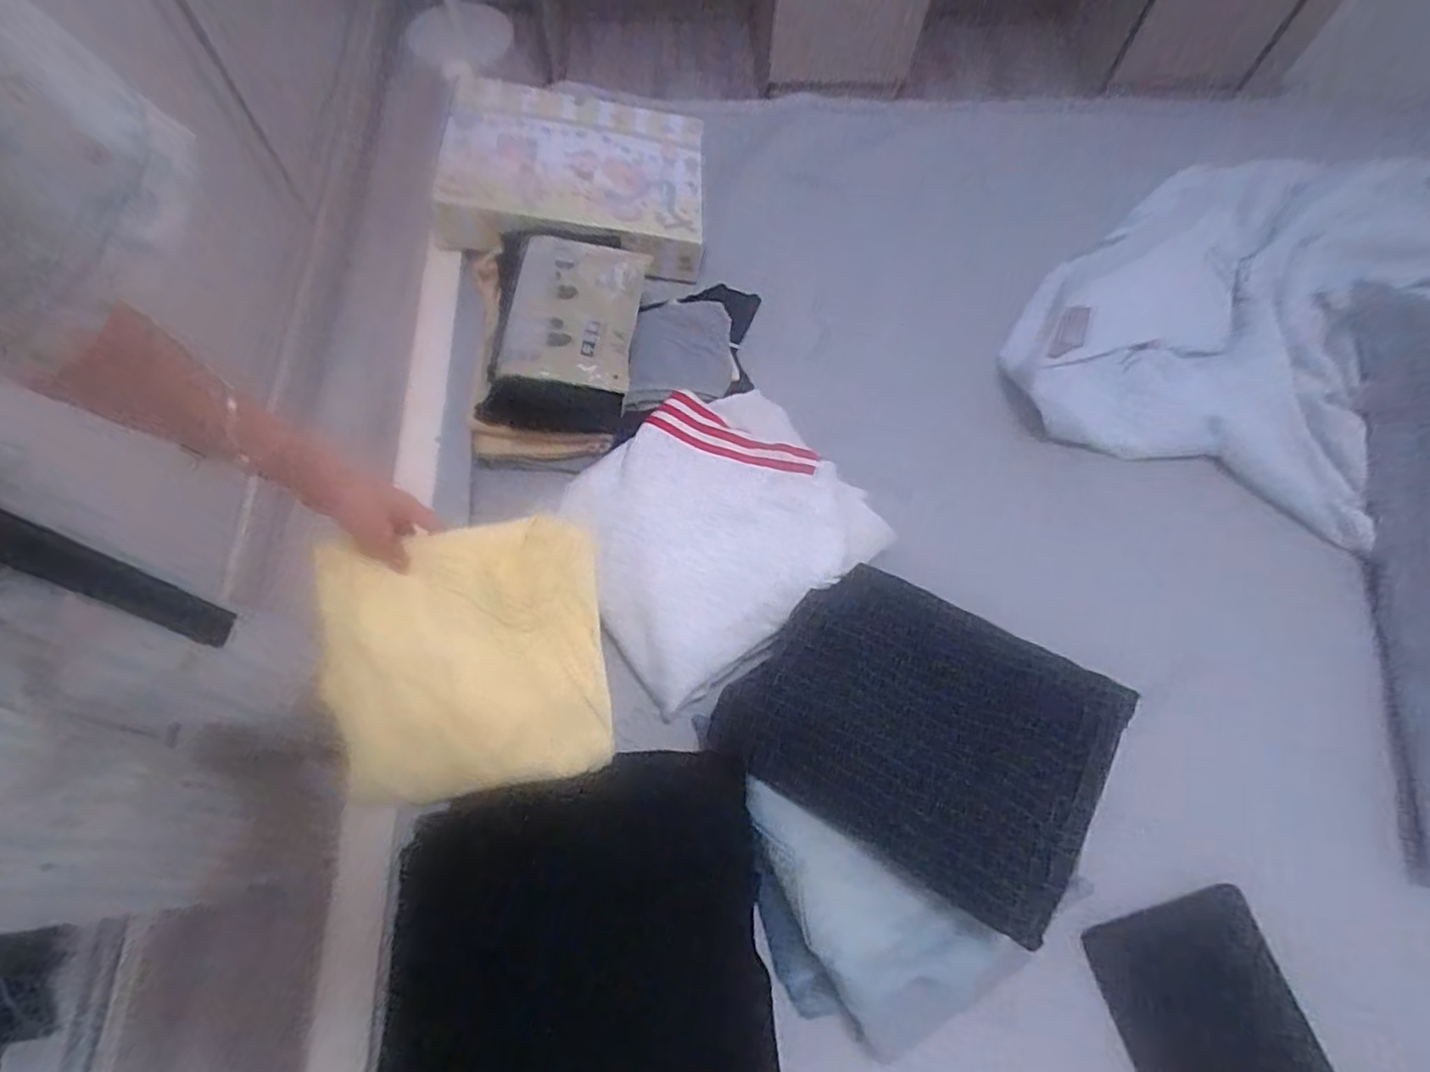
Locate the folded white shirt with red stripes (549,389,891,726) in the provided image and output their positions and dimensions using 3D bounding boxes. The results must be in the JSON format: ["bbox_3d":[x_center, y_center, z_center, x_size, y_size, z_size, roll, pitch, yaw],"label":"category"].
[{"bbox_3d":[-0.005,-0.020,0.752,0.322,0.059,0.288,-35,73,-16],"label":"folded white shirt with red stripes"}]

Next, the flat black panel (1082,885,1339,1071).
[{"bbox_3d":[0.465,0.470,0.610,0.163,0.015,0.242,-17,66,1],"label":"flat black panel"}]

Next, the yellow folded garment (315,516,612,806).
[{"bbox_3d":[-0.228,0.114,0.625,0.241,0.017,0.241,-5,85,-11],"label":"yellow folded garment"}]

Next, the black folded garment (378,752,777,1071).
[{"bbox_3d":[-0.113,0.374,0.557,0.306,0.029,0.353,-4,51,-4],"label":"black folded garment"}]

